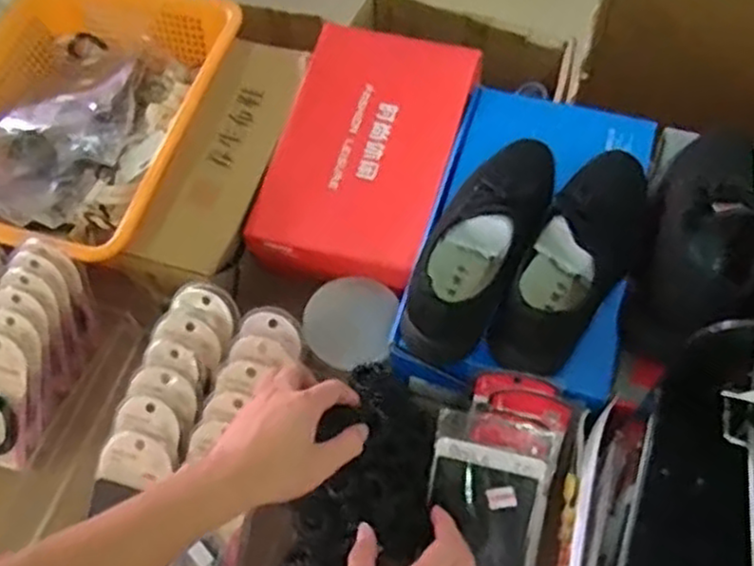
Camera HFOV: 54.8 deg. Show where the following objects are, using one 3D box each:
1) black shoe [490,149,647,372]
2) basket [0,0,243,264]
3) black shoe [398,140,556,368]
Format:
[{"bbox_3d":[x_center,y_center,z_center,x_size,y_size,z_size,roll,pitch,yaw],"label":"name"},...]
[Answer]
[{"bbox_3d":[0.181,-0.031,0.641,0.075,0.113,0.237,29,80,18],"label":"black shoe"},{"bbox_3d":[-0.345,-0.209,0.863,0.298,0.102,0.411,12,62,10],"label":"basket"},{"bbox_3d":[0.097,-0.035,0.667,0.082,0.114,0.220,21,64,15],"label":"black shoe"}]

